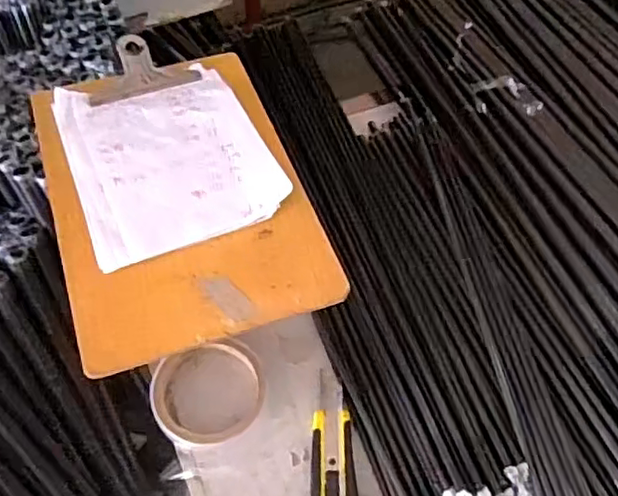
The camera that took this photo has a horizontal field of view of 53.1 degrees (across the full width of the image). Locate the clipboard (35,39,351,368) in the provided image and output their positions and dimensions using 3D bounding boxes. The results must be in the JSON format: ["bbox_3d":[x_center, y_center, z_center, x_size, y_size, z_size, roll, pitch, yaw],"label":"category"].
[{"bbox_3d":[-0.107,-0.052,0.499,0.191,0.015,0.281,-17,59,-11],"label":"clipboard"}]

